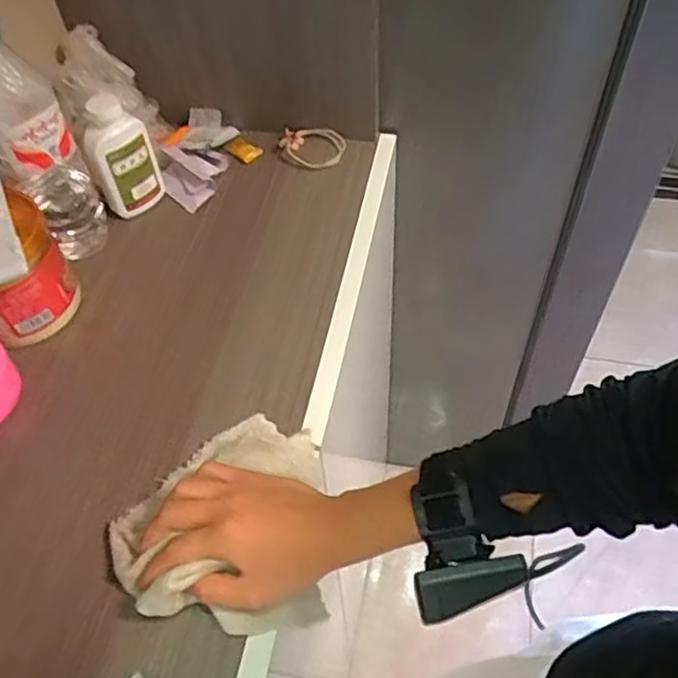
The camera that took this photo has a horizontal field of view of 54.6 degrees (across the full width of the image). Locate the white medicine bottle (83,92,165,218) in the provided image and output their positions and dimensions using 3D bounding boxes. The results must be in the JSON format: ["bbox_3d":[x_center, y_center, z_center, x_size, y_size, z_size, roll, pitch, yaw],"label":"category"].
[{"bbox_3d":[-0.208,-0.172,0.637,0.060,0.125,0.032,-21,55,-12],"label":"white medicine bottle"}]

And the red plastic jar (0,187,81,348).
[{"bbox_3d":[-0.290,-0.050,0.558,0.100,0.098,0.093,-2,54,2],"label":"red plastic jar"}]

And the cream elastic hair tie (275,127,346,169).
[{"bbox_3d":[-0.029,-0.213,0.727,0.069,0.020,0.053,17,56,15],"label":"cream elastic hair tie"}]

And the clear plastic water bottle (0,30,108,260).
[{"bbox_3d":[-0.260,-0.163,0.564,0.068,0.238,0.057,-25,56,-15],"label":"clear plastic water bottle"}]

